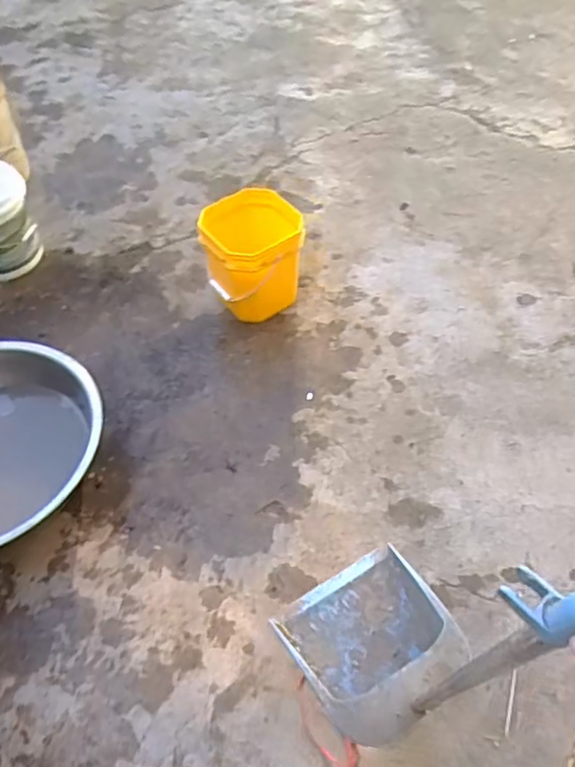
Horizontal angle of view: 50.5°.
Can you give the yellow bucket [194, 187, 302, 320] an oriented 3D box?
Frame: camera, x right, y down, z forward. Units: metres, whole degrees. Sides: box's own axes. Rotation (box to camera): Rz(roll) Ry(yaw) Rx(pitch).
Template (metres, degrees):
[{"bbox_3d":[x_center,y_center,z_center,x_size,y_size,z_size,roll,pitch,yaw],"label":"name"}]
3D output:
[{"bbox_3d":[-0.096,-0.362,1.714,0.265,0.272,0.301,-11,53,-8],"label":"yellow bucket"}]

